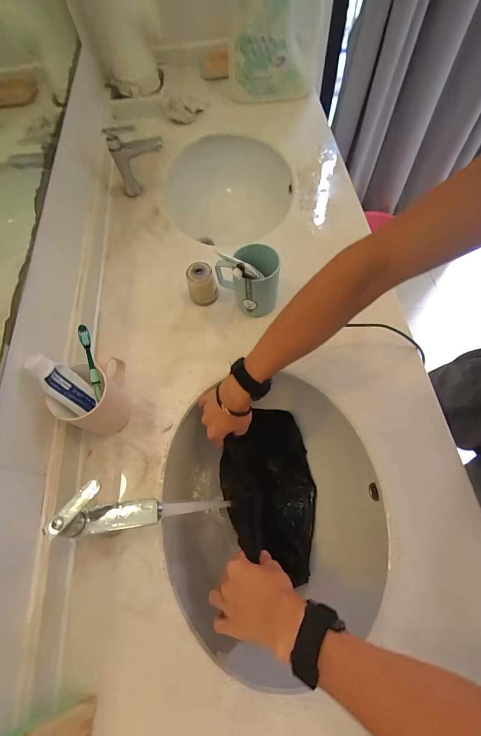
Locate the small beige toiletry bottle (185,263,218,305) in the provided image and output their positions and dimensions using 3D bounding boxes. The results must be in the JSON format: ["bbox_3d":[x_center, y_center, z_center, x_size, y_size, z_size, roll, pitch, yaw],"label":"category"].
[{"bbox_3d":[-0.070,-0.154,0.592,0.050,0.067,0.046,-1,65,3],"label":"small beige toiletry bottle"}]

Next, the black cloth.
[{"bbox_3d":[0.056,0.229,0.604,0.167,0.031,0.284,-12,65,-2],"label":"black cloth"}]

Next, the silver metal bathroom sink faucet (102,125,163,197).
[{"bbox_3d":[-0.232,-0.467,0.736,0.120,0.145,0.039,-7,63,0],"label":"silver metal bathroom sink faucet"}]

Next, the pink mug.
[{"bbox_3d":[-0.225,0.042,0.497,0.076,0.101,0.102,-4,65,2],"label":"pink mug"}]

